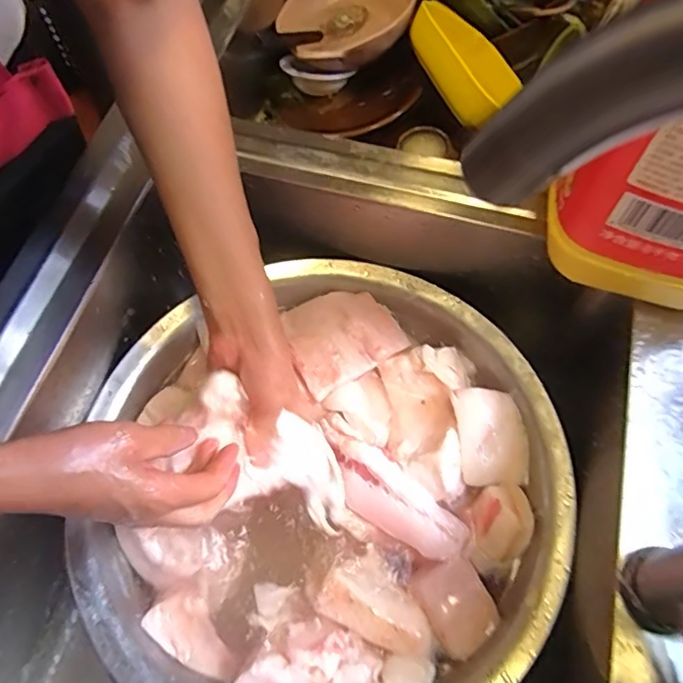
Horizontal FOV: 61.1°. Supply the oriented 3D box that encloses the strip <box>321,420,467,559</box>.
[{"bbox_3d":[0.037,0.133,0.506,0.152,0.025,0.051,37,69,18],"label":"strip"}]

